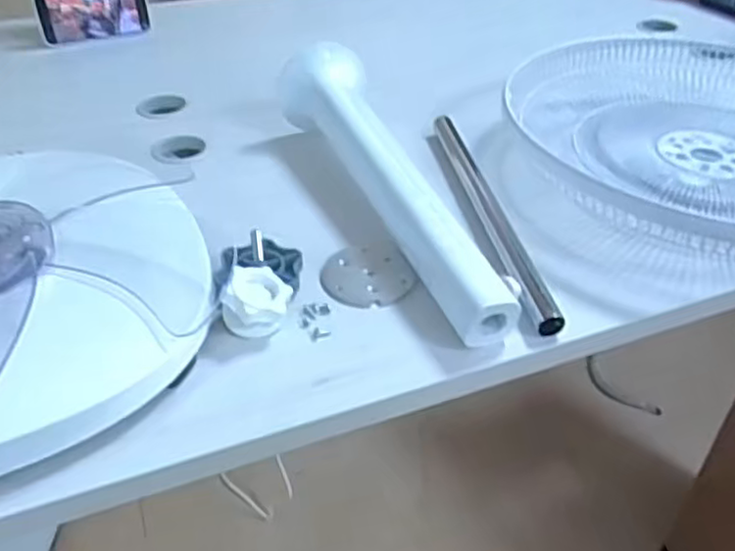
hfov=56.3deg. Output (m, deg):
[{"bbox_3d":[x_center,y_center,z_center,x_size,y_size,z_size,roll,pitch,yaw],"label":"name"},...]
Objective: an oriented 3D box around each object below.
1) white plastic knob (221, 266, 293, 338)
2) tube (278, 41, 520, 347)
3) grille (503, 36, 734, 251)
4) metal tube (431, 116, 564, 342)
[{"bbox_3d":[-0.089,0.022,0.556,0.055,0.043,0.048,-11,41,-13],"label":"white plastic knob"},{"bbox_3d":[0.020,-0.102,0.673,0.078,0.090,0.417,-17,43,-20],"label":"tube"},{"bbox_3d":[0.373,-0.156,0.737,0.398,0.067,0.411,0,40,0],"label":"grille"},{"bbox_3d":[0.120,-0.066,0.685,0.023,0.024,0.348,-6,40,-7],"label":"metal tube"}]

